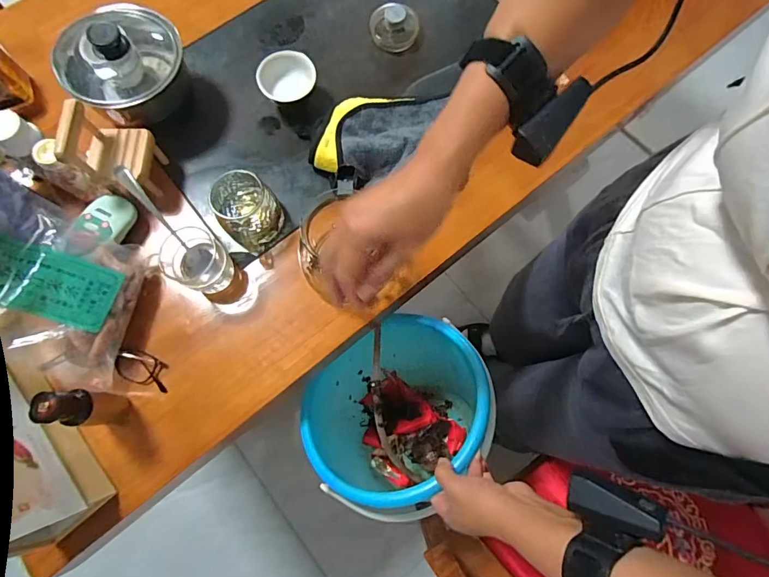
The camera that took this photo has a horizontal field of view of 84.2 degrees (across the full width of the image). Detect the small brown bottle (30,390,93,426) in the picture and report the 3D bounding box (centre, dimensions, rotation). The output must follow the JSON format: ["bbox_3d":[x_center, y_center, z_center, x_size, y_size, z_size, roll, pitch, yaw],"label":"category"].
[{"bbox_3d":[-0.326,0.132,0.469,0.034,0.112,0.037,0,74,1],"label":"small brown bottle"}]

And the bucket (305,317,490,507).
[{"bbox_3d":[0.036,0.211,0.657,0.263,0.249,0.261,-11,52,14],"label":"bucket"}]

